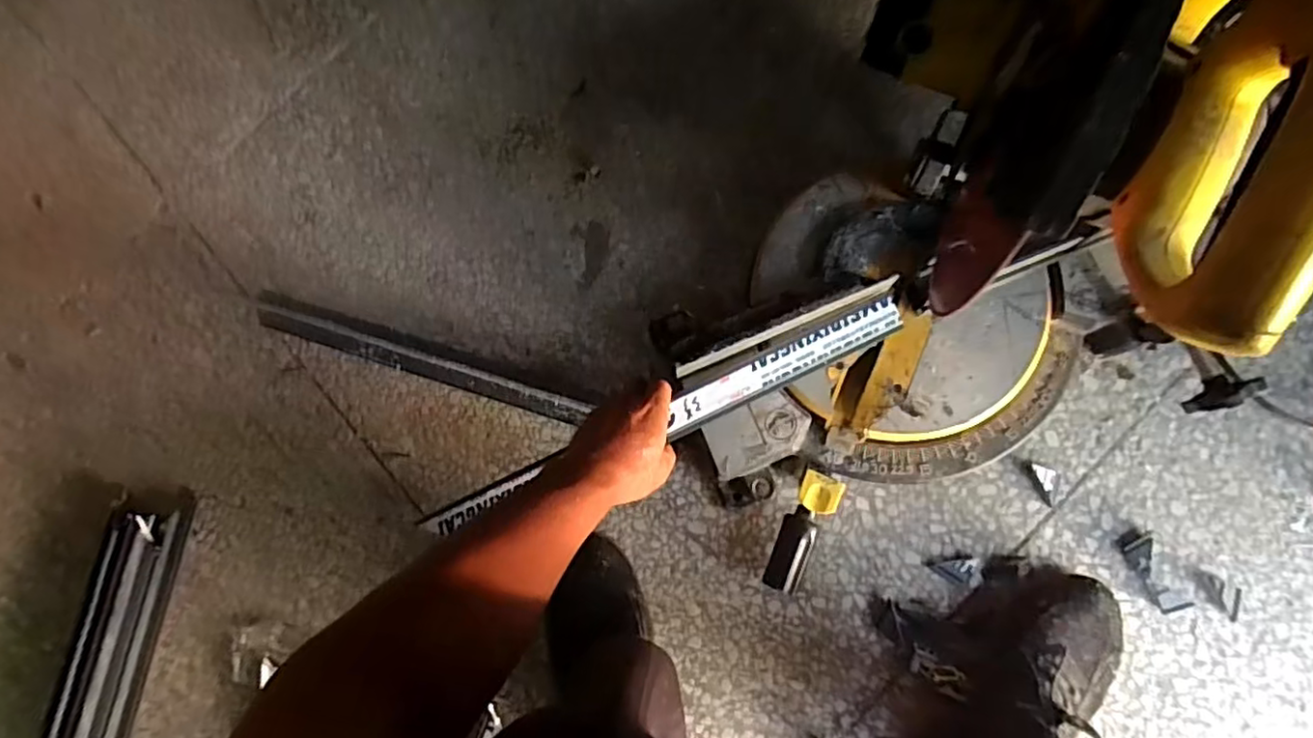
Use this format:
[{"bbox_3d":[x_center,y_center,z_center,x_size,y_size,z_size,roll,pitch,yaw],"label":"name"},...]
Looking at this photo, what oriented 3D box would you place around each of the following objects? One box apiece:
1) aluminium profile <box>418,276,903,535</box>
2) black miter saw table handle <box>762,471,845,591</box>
[{"bbox_3d":[0.001,0.039,0.597,0.489,0.035,0.060,-26,81,6],"label":"aluminium profile"},{"bbox_3d":[0.136,0.151,0.604,0.035,0.025,0.114,24,100,7],"label":"black miter saw table handle"}]

